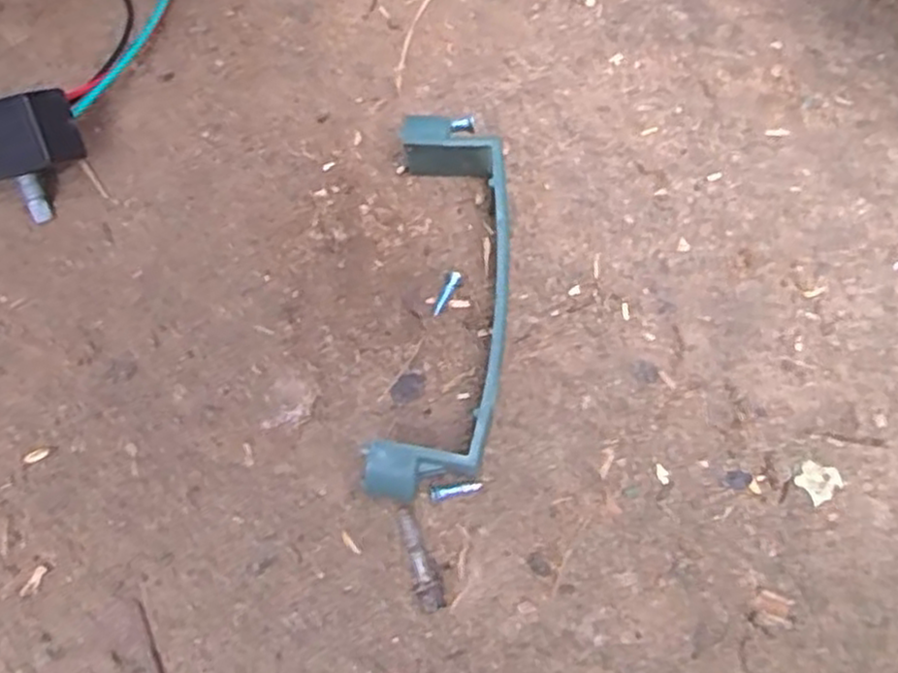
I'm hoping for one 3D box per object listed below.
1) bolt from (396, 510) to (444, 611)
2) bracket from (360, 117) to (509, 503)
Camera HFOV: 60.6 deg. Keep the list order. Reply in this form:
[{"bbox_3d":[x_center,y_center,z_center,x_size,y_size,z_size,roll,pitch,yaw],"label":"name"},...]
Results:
[{"bbox_3d":[-0.009,0.065,0.223,0.007,0.008,0.029,-19,73,-4],"label":"bolt"},{"bbox_3d":[-0.002,-0.008,0.238,0.040,0.022,0.119,6,73,4],"label":"bracket"}]

